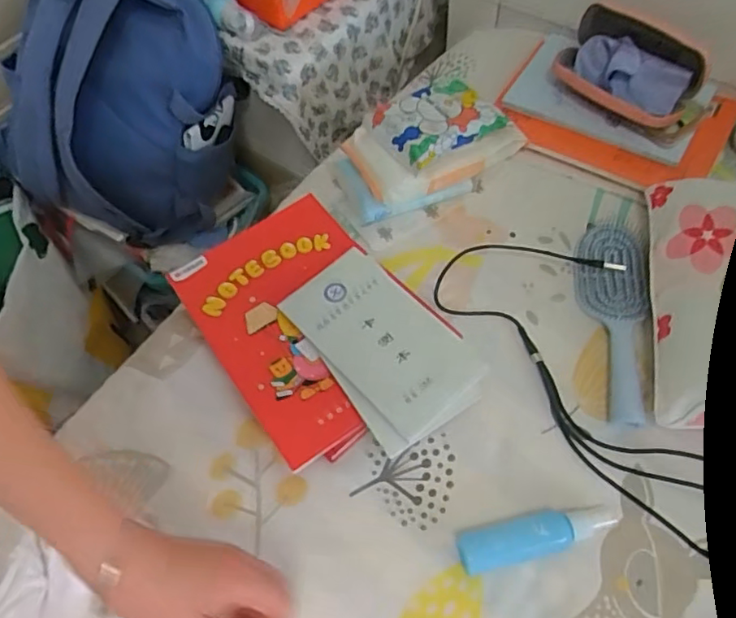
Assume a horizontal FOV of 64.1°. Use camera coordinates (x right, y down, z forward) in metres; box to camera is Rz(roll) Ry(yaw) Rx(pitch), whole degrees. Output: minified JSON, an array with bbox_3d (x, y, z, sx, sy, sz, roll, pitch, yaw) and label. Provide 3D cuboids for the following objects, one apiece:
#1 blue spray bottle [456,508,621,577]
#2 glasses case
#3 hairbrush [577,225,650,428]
[{"bbox_3d":[0.137,0.181,0.470,0.132,0.024,0.032,-12,58,-3],"label":"blue spray bottle"},{"bbox_3d":[0.293,-0.271,0.681,0.087,0.099,0.160,-35,62,-14],"label":"glasses case"},{"bbox_3d":[0.237,0.005,0.578,0.066,0.028,0.220,11,60,10],"label":"hairbrush"}]

